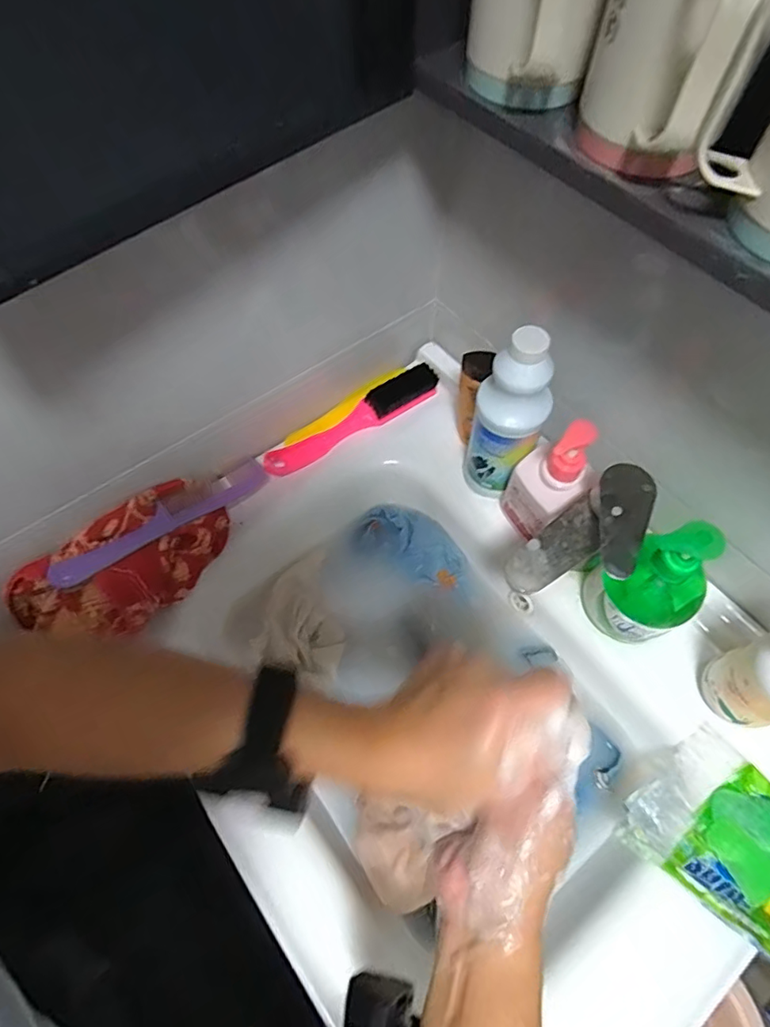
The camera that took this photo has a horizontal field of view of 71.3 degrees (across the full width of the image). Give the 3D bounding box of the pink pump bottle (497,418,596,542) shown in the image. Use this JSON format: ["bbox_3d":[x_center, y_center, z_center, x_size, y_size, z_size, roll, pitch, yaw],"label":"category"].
[{"bbox_3d":[0.150,-0.032,0.481,0.045,0.145,0.060,-28,65,-15],"label":"pink pump bottle"}]

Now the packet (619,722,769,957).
[{"bbox_3d":[0.282,0.254,0.412,0.145,0.053,0.120,39,68,19],"label":"packet"}]

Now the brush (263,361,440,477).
[{"bbox_3d":[-0.035,-0.103,0.605,0.218,0.039,0.032,-30,66,-16],"label":"brush"}]

